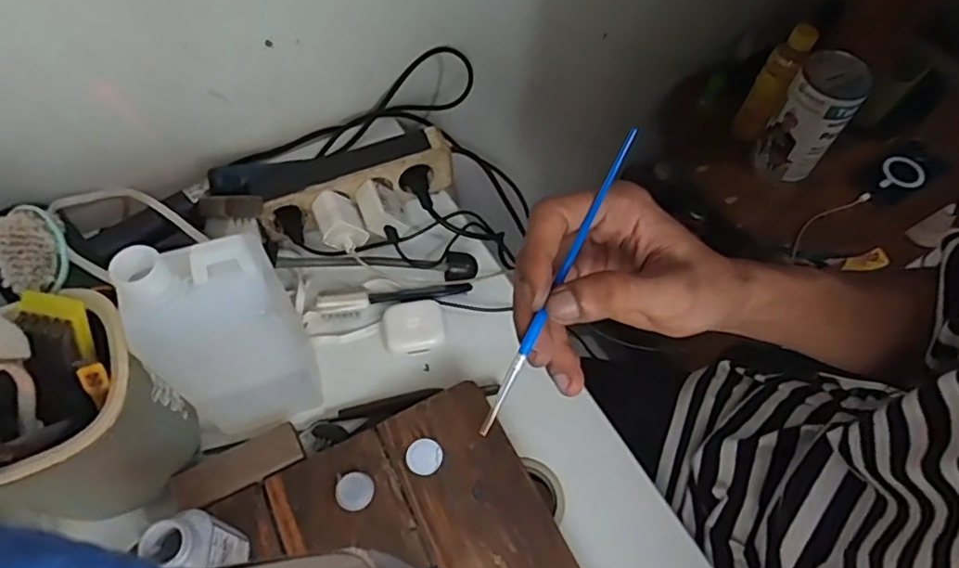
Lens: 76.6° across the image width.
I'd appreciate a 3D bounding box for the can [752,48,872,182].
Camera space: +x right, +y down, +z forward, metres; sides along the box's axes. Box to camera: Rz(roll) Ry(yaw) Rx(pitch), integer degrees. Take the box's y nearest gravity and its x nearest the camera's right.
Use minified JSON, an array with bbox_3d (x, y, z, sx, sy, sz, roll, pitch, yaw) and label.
[{"bbox_3d":[0.443,-0.222,0.818,0.083,0.158,0.087,0,59,-1],"label":"can"}]

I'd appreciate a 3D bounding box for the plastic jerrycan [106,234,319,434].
[{"bbox_3d":[-0.178,0.044,0.438,0.093,0.203,0.056,-21,62,-13],"label":"plastic jerrycan"}]

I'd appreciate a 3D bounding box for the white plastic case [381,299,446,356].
[{"bbox_3d":[-0.058,0.041,0.546,0.054,0.032,0.041,-8,60,-6],"label":"white plastic case"}]

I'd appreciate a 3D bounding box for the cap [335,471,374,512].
[{"bbox_3d":[-0.092,0.153,0.449,0.027,0.009,0.026,0,59,-1],"label":"cap"}]

